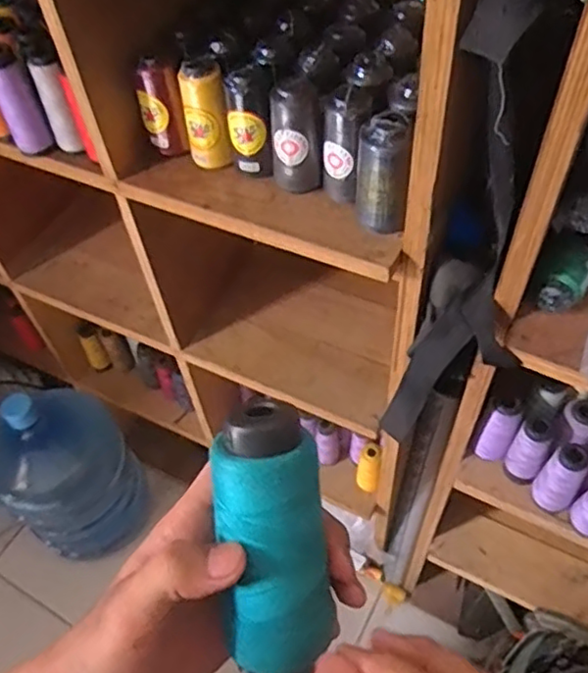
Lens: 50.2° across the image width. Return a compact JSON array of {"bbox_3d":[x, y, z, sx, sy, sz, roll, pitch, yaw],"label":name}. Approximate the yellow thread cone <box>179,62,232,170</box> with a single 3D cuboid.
[{"bbox_3d":[-0.090,-0.224,0.643,0.042,0.101,0.036,-8,54,-2],"label":"yellow thread cone"}]

